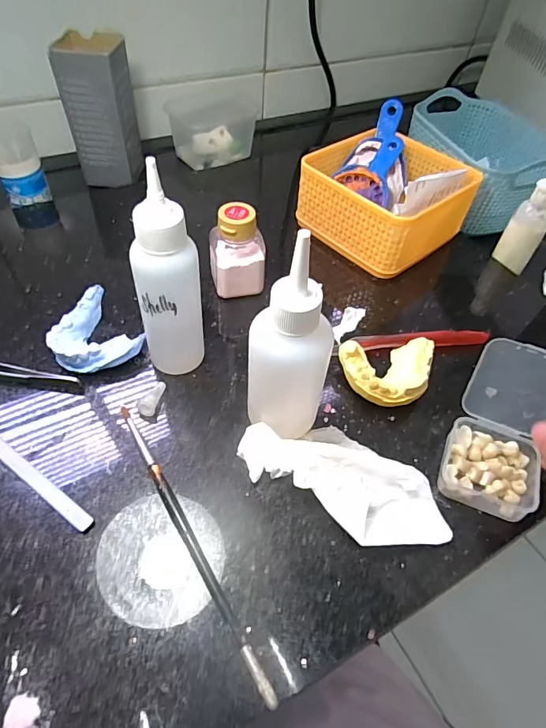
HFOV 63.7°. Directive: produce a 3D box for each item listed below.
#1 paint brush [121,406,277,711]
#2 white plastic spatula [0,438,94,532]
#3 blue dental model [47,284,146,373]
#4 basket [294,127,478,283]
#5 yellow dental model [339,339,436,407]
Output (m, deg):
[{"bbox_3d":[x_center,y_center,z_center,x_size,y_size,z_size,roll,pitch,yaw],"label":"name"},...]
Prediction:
[{"bbox_3d":[-0.050,0.094,0.251,0.007,0.008,0.187,-25,58,-22],"label":"paint brush"},{"bbox_3d":[-0.161,0.059,0.272,0.136,0.004,0.010,31,56,18],"label":"white plastic spatula"},{"bbox_3d":[-0.135,-0.019,0.328,0.066,0.022,0.056,39,58,22],"label":"blue dental model"},{"bbox_3d":[0.109,-0.166,0.437,0.137,0.062,0.137,-35,62,-27],"label":"basket"},{"bbox_3d":[0.085,0.007,0.318,0.065,0.026,0.049,-4,53,-9],"label":"yellow dental model"}]

